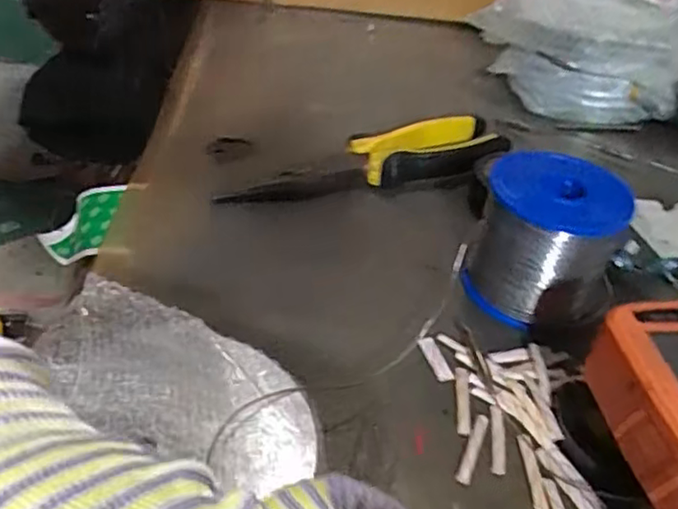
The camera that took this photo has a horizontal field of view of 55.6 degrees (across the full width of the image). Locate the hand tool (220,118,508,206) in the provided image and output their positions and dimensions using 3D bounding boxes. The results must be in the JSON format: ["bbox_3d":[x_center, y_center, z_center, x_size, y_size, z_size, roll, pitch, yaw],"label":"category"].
[{"bbox_3d":[0.022,-0.054,0.389,0.185,0.014,0.046,-18,44,-24],"label":"hand tool"}]

